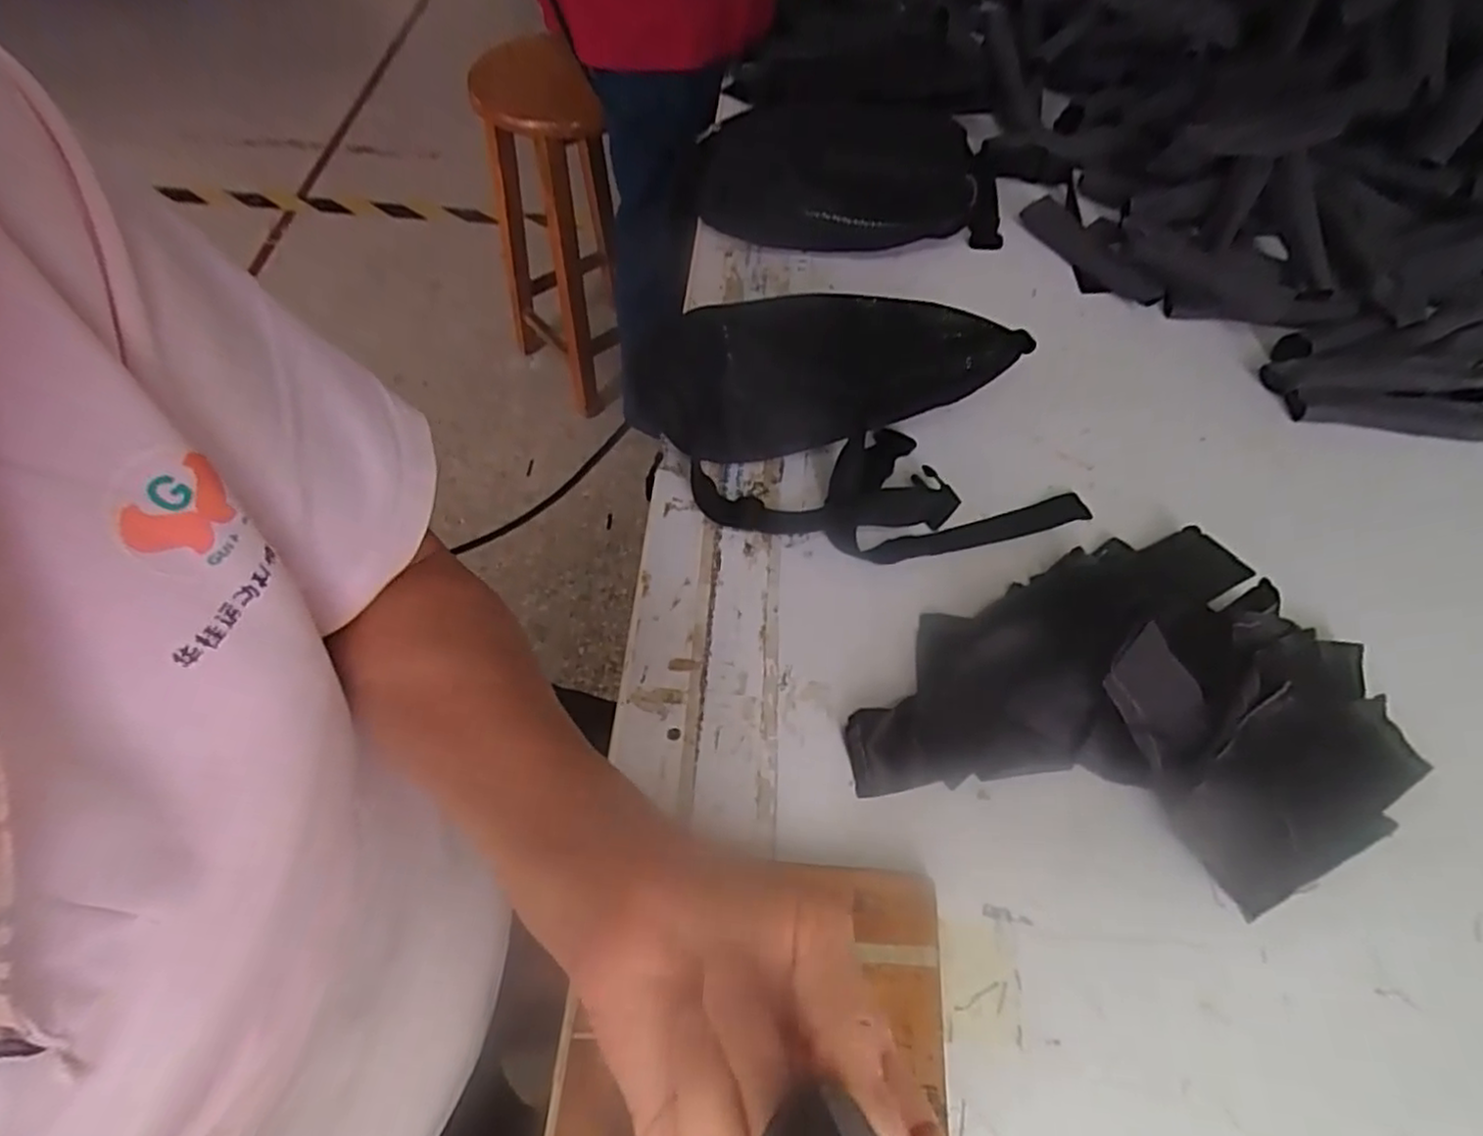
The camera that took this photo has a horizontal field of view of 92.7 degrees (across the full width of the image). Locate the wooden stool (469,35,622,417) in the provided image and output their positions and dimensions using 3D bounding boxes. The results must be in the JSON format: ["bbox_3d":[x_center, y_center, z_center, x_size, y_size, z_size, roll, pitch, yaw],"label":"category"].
[{"bbox_3d":[-0.386,-0.666,1.421,0.266,0.658,0.356,-9,60,-7],"label":"wooden stool"}]

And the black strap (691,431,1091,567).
[{"bbox_3d":[0.105,-0.053,0.508,0.266,0.024,0.099,-10,60,-8],"label":"black strap"}]

